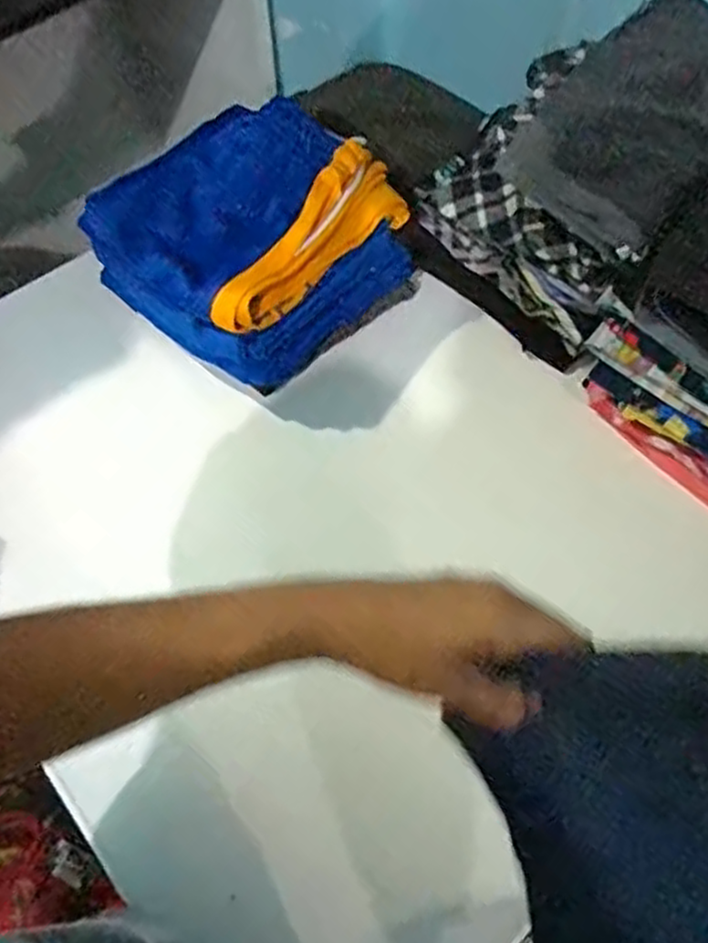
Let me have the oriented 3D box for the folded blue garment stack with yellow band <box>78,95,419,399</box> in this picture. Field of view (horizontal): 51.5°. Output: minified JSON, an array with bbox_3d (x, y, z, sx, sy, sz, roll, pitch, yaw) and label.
[{"bbox_3d":[-0.104,-0.230,0.740,0.245,0.142,0.226,-40,66,-20],"label":"folded blue garment stack with yellow band"}]

